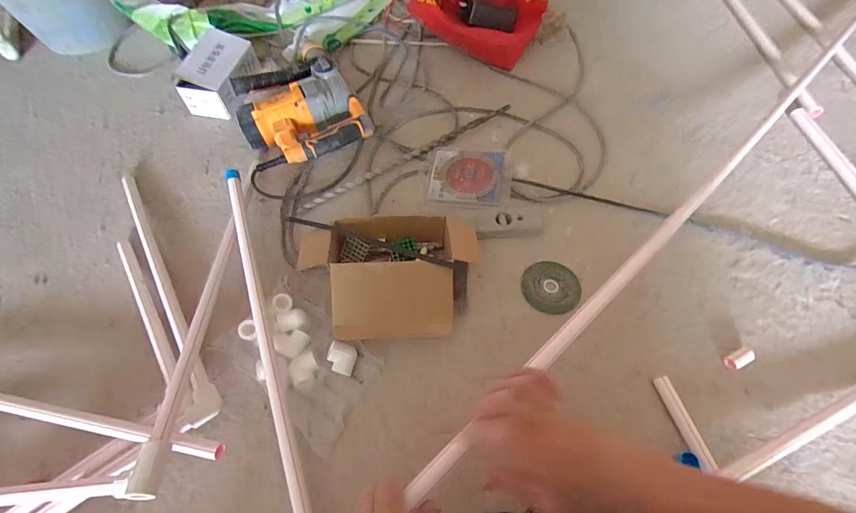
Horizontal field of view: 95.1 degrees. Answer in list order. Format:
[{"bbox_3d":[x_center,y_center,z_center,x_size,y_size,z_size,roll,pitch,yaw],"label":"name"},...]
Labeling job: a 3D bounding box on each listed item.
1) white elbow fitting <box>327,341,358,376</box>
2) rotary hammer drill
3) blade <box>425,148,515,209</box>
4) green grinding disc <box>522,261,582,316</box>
[{"bbox_3d":[-0.127,0.150,0.577,0.039,0.022,0.040,11,61,9],"label":"white elbow fitting"},{"bbox_3d":[-0.266,-0.294,0.807,0.217,0.085,0.279,-25,62,-12],"label":"rotary hammer drill"},{"bbox_3d":[0.079,-0.158,0.752,0.161,0.020,0.149,3,60,4],"label":"blade"},{"bbox_3d":[0.203,0.050,0.645,0.092,0.009,0.088,-1,60,2],"label":"green grinding disc"}]

